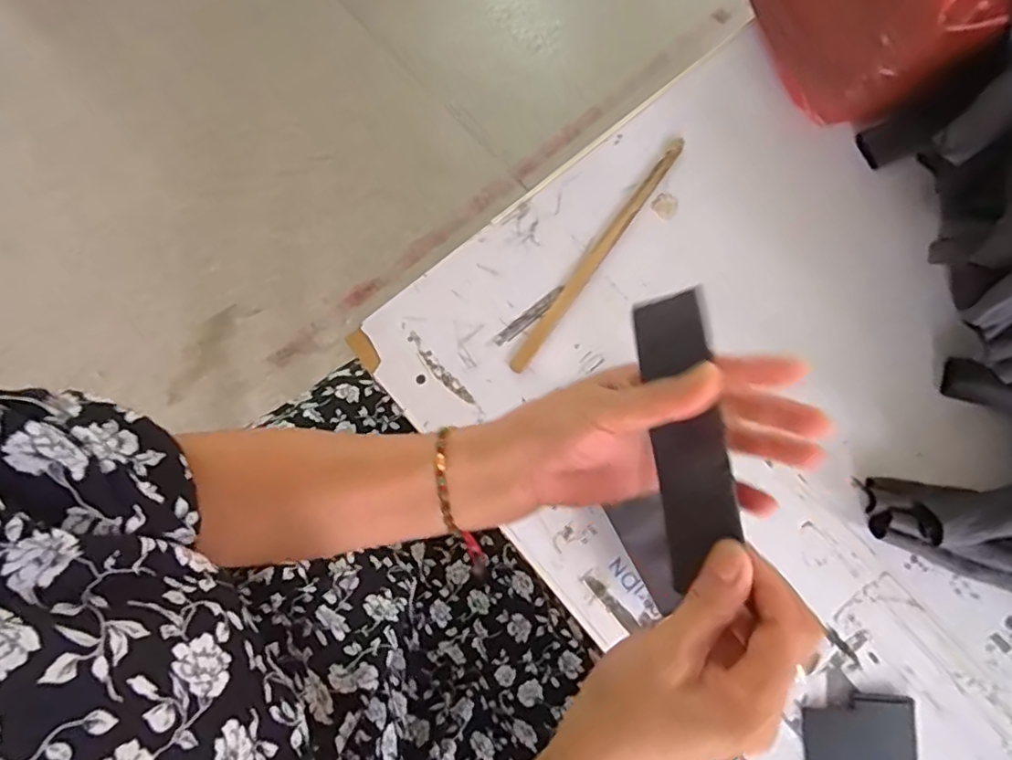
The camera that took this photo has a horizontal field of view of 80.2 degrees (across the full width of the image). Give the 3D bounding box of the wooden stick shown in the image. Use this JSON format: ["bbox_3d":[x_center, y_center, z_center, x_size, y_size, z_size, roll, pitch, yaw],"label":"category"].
[{"bbox_3d":[0.083,-0.114,0.530,0.015,0.007,0.263,35,77,7],"label":"wooden stick"}]

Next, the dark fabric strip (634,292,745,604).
[{"bbox_3d":[0.088,0.028,0.294,0.037,0.006,0.142,-11,82,37],"label":"dark fabric strip"}]

